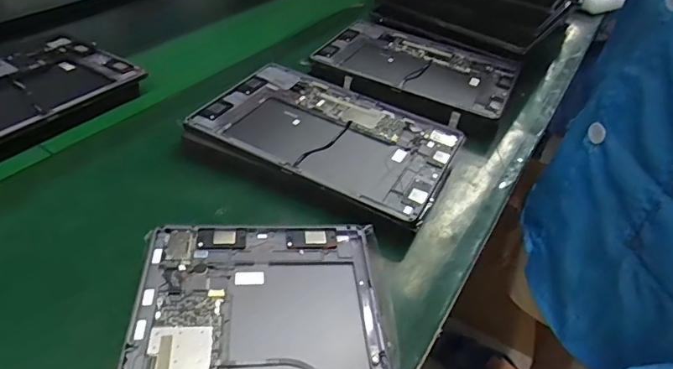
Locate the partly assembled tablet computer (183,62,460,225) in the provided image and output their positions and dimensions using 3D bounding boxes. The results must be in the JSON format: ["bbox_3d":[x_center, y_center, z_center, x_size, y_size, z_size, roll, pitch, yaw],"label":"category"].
[{"bbox_3d":[-0.008,-0.057,0.489,0.252,0.010,0.169,19,42,16],"label":"partly assembled tablet computer"}]

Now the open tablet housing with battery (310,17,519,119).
[{"bbox_3d":[0.111,-0.166,0.637,0.251,0.020,0.175,23,43,21],"label":"open tablet housing with battery"}]

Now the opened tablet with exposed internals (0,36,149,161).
[{"bbox_3d":[-0.347,-0.091,0.502,0.153,0.025,0.246,26,44,22],"label":"opened tablet with exposed internals"}]

